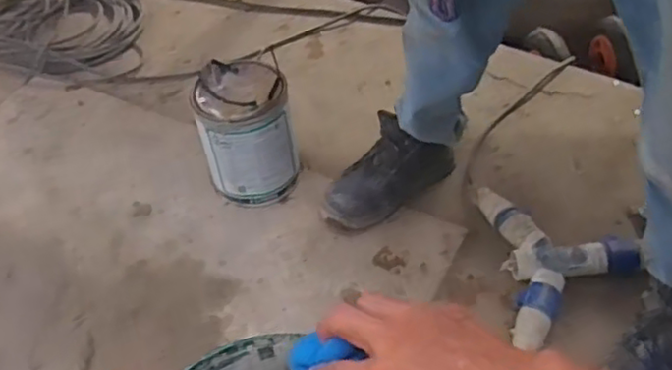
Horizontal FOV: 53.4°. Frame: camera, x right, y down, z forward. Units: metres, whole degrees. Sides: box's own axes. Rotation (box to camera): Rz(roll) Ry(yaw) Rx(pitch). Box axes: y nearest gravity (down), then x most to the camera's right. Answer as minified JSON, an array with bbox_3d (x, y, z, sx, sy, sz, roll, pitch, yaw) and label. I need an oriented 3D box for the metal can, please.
[{"bbox_3d":[-0.154,-0.084,1.170,0.157,0.223,0.146,-2,48,2],"label":"metal can"}]

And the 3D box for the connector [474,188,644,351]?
[{"bbox_3d":[0.358,0.117,1.045,0.225,0.077,0.298,-5,47,0],"label":"connector"}]

